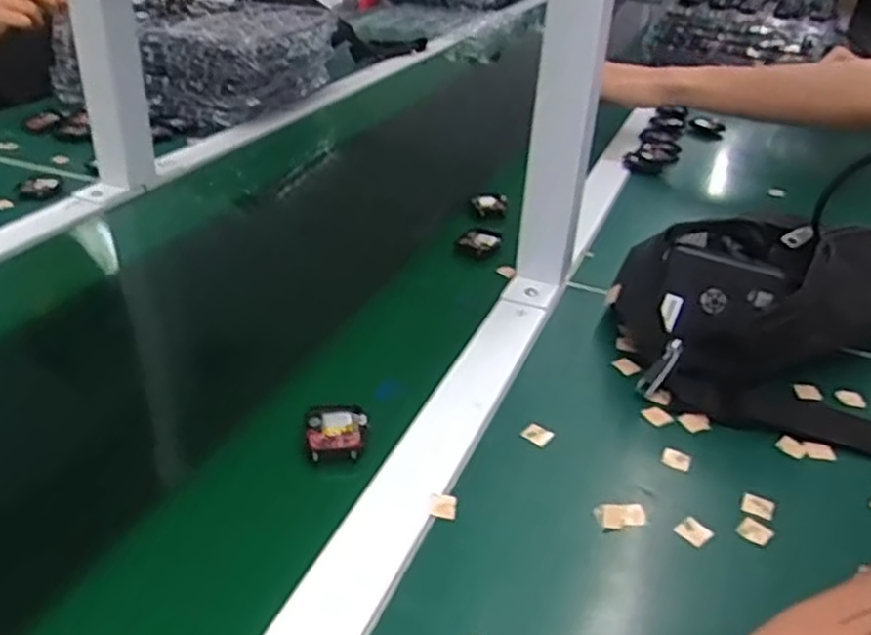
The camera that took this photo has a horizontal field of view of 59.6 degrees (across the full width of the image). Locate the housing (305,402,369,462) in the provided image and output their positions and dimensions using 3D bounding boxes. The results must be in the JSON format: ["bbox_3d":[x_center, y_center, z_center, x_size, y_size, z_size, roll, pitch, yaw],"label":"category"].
[{"bbox_3d":[-0.060,0.067,0.461,0.036,0.006,0.046,-1,31,-10],"label":"housing"}]

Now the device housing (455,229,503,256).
[{"bbox_3d":[0.039,-0.071,0.710,0.038,0.006,0.052,23,35,27],"label":"device housing"}]

